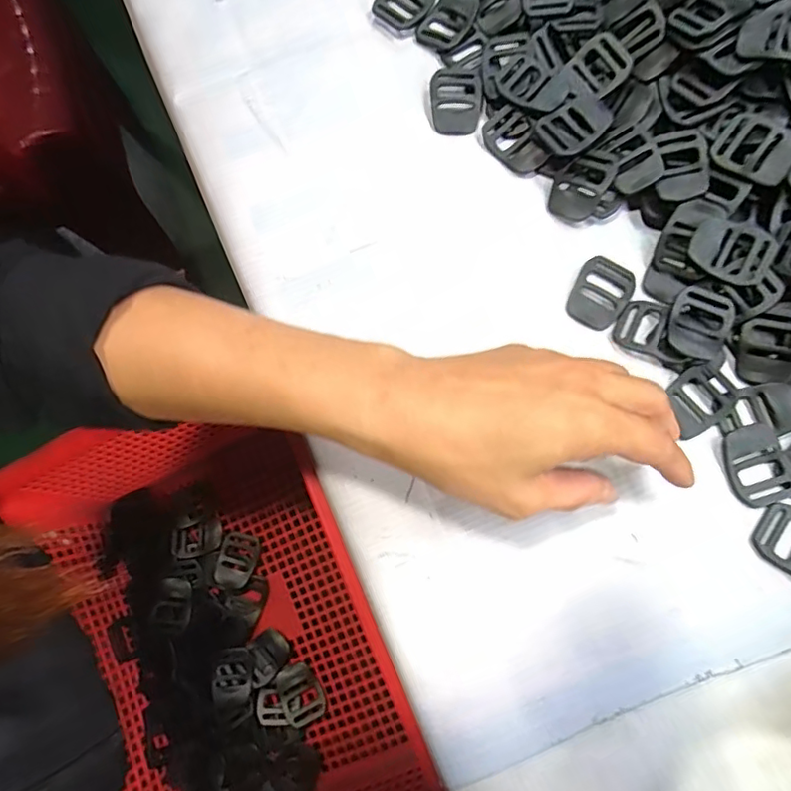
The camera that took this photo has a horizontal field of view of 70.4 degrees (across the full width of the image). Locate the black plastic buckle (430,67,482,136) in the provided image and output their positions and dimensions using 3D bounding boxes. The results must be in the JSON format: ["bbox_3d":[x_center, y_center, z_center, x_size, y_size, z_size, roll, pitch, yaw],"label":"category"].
[{"bbox_3d":[0.035,-0.170,0.322,0.028,0.007,0.040,-2,78,1],"label":"black plastic buckle"}]

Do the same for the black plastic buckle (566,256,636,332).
[{"bbox_3d":[0.109,-0.055,0.297,0.028,0.004,0.040,28,80,7],"label":"black plastic buckle"}]

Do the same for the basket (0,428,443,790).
[{"bbox_3d":[-0.110,0.159,0.359,0.191,0.109,0.296,-24,78,-3],"label":"basket"}]

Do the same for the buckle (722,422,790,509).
[{"bbox_3d":[0.178,0.034,0.276,0.026,0.007,0.038,-18,78,-3],"label":"buckle"}]

